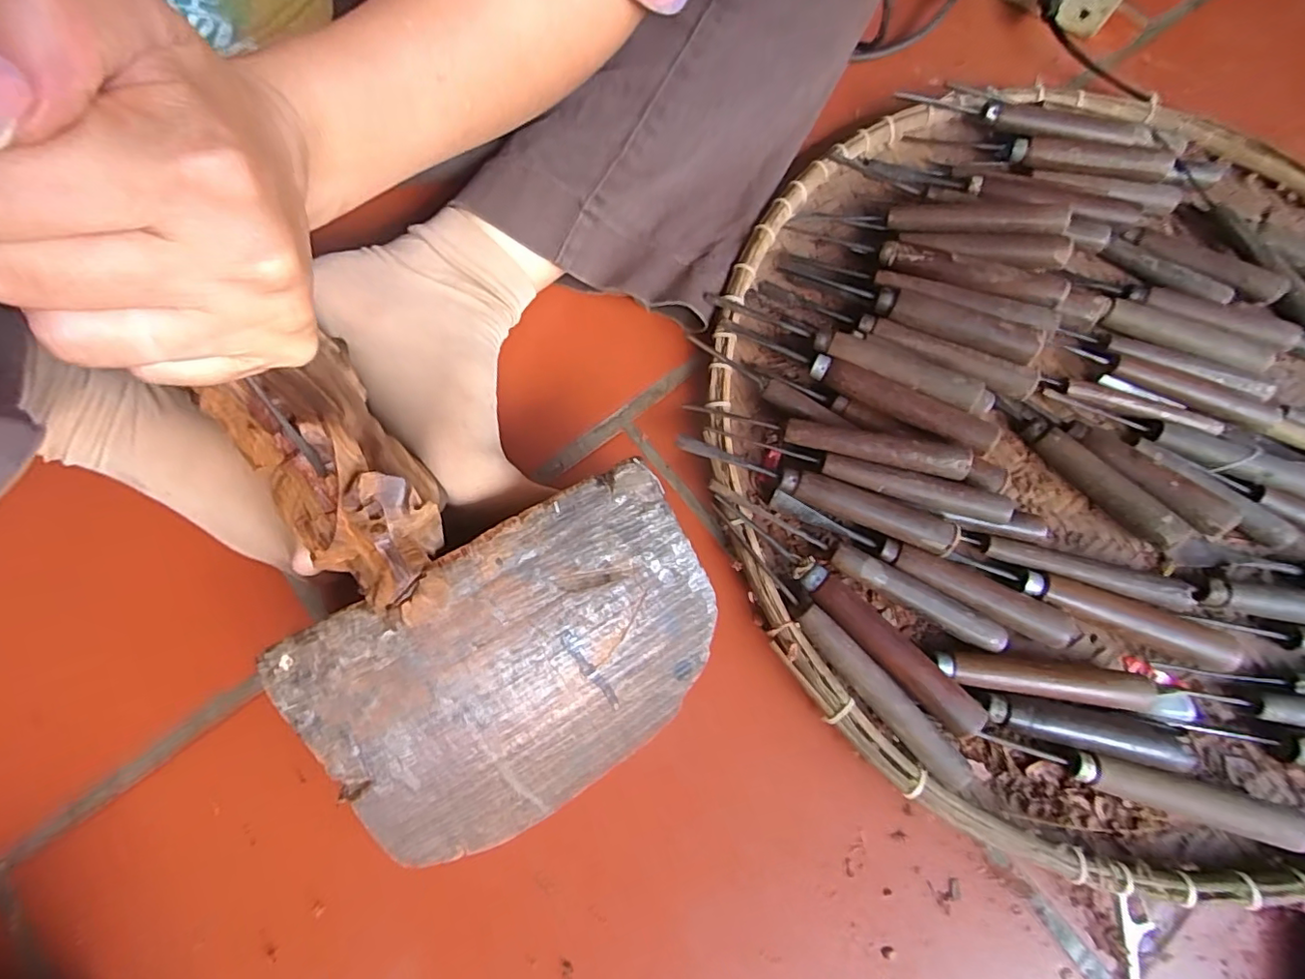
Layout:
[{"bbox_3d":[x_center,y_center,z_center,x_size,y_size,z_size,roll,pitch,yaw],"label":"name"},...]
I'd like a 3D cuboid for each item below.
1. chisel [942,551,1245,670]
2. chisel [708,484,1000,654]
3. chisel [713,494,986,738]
[{"bbox_3d":[0.253,0.067,0.324,0.160,0.020,0.017,21,74,4],"label":"chisel"},{"bbox_3d":[0.118,0.045,0.333,0.187,0.021,0.015,28,75,6],"label":"chisel"},{"bbox_3d":[0.108,0.066,0.312,0.180,0.014,0.020,43,77,10],"label":"chisel"}]

